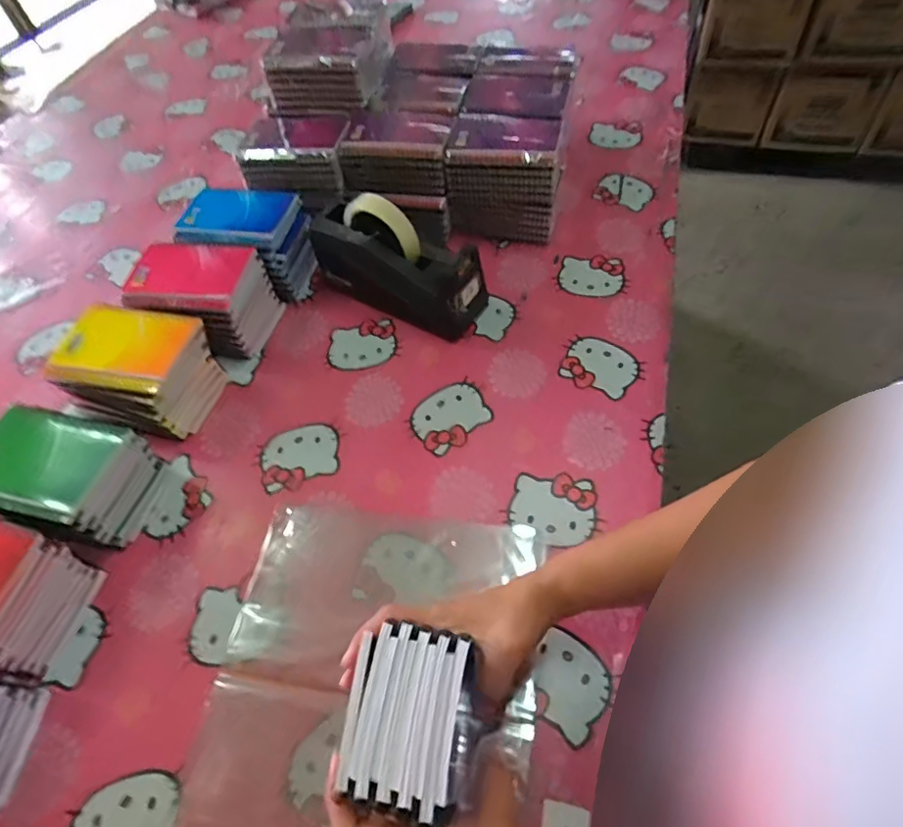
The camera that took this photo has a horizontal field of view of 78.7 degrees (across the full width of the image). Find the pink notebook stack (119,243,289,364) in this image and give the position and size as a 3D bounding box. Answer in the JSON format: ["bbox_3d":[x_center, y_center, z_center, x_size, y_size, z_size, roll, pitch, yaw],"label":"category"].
[{"bbox_3d":[-0.290,-0.130,0.642,0.139,0.090,0.105,8,56,11],"label":"pink notebook stack"}]

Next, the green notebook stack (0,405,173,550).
[{"bbox_3d":[-0.361,0.063,0.515,0.124,0.090,0.107,7,56,10],"label":"green notebook stack"}]

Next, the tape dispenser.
[{"bbox_3d":[-0.063,-0.178,0.634,0.202,0.125,0.069,25,61,21],"label":"tape dispenser"}]

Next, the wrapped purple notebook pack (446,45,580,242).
[{"bbox_3d":[0.086,-0.372,0.754,0.130,0.125,0.275,7,56,10],"label":"wrapped purple notebook pack"}]

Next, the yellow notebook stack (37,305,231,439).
[{"bbox_3d":[-0.325,-0.044,0.584,0.129,0.093,0.106,15,58,16],"label":"yellow notebook stack"}]

